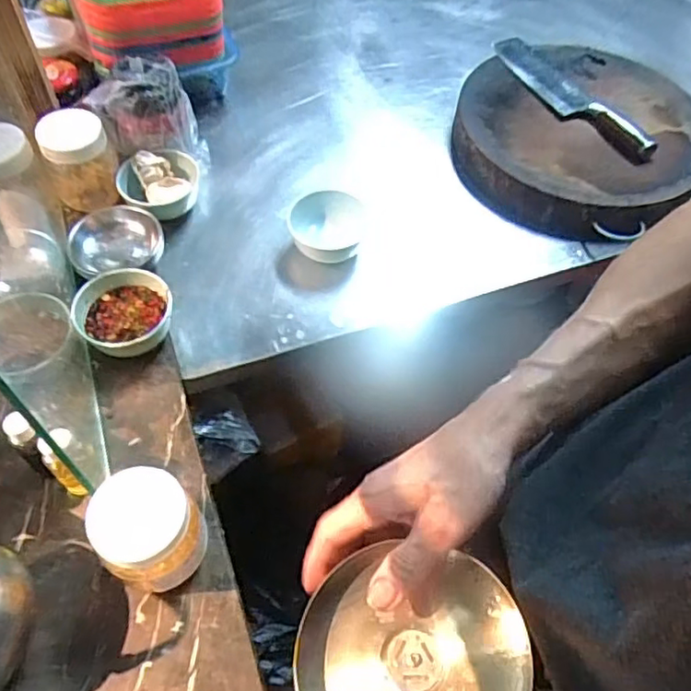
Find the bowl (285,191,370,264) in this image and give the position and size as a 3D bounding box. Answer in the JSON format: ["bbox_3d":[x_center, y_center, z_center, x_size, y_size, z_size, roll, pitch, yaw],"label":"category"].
[{"bbox_3d":[-0.021,-0.142,0.762,0.097,0.046,0.099,1,57,-2],"label":"bowl"}]

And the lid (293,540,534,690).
[{"bbox_3d":[0.037,0.185,0.365,0.136,0.021,0.121,-14,56,5],"label":"lid"}]

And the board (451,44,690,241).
[{"bbox_3d":[0.338,-0.318,0.887,0.337,0.048,0.391,20,58,10],"label":"board"}]

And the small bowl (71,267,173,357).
[{"bbox_3d":[-0.235,-0.027,0.674,0.095,0.068,0.095,1,57,-2],"label":"small bowl"}]

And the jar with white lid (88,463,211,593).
[{"bbox_3d":[-0.160,0.156,0.509,0.076,0.091,0.080,1,57,-2],"label":"jar with white lid"}]

